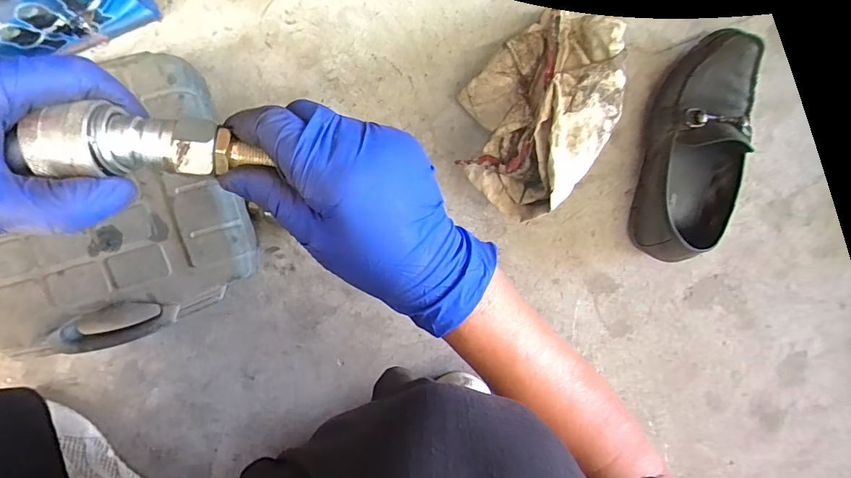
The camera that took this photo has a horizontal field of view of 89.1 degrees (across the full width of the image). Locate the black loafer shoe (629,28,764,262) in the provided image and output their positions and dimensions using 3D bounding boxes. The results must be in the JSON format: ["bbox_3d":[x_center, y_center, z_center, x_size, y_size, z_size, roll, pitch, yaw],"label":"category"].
[{"bbox_3d":[0.302,-0.101,0.485,0.096,0.070,0.246,11,96,-7],"label":"black loafer shoe"}]

